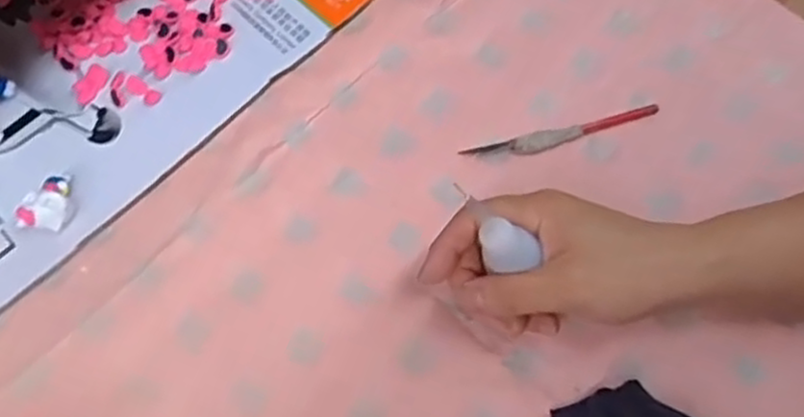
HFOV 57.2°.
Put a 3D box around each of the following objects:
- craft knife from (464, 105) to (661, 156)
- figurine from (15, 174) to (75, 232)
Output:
[{"bbox_3d":[0.097,-0.044,0.442,0.119,0.004,0.013,-13,72,-5],"label":"craft knife"},{"bbox_3d":[-0.195,-0.001,0.414,0.024,0.020,0.036,24,73,7],"label":"figurine"}]

